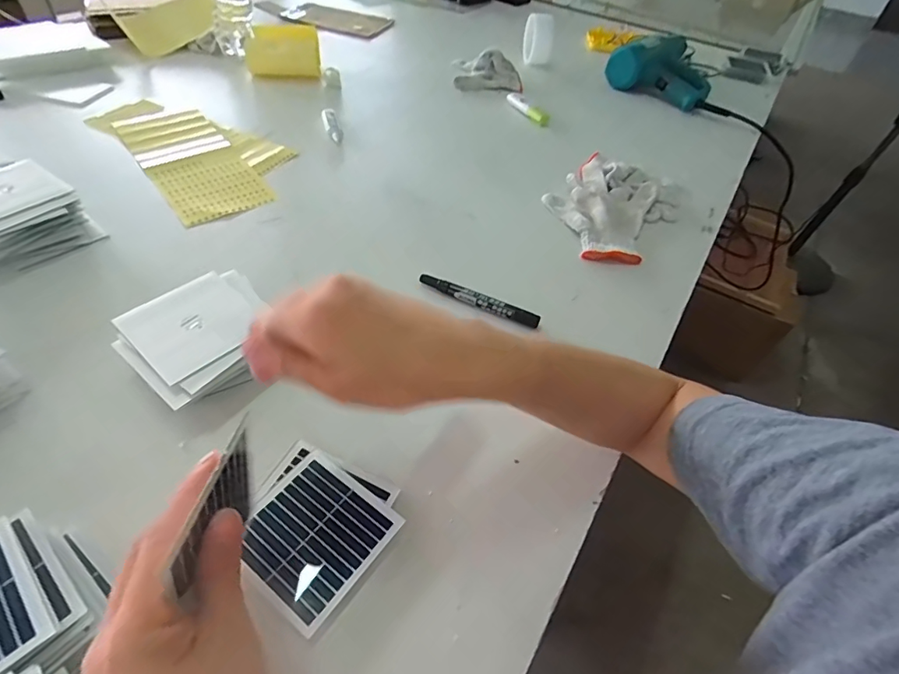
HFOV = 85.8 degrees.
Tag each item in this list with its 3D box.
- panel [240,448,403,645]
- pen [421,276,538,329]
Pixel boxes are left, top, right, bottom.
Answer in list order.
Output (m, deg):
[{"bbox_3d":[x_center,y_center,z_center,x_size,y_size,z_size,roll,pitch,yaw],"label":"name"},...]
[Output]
[{"bbox_3d":[-0.092,0.131,0.328,0.090,0.004,0.088,32,52,21],"label":"panel"},{"bbox_3d":[0.029,-0.039,0.498,0.131,0.012,0.014,22,49,13],"label":"pen"}]

